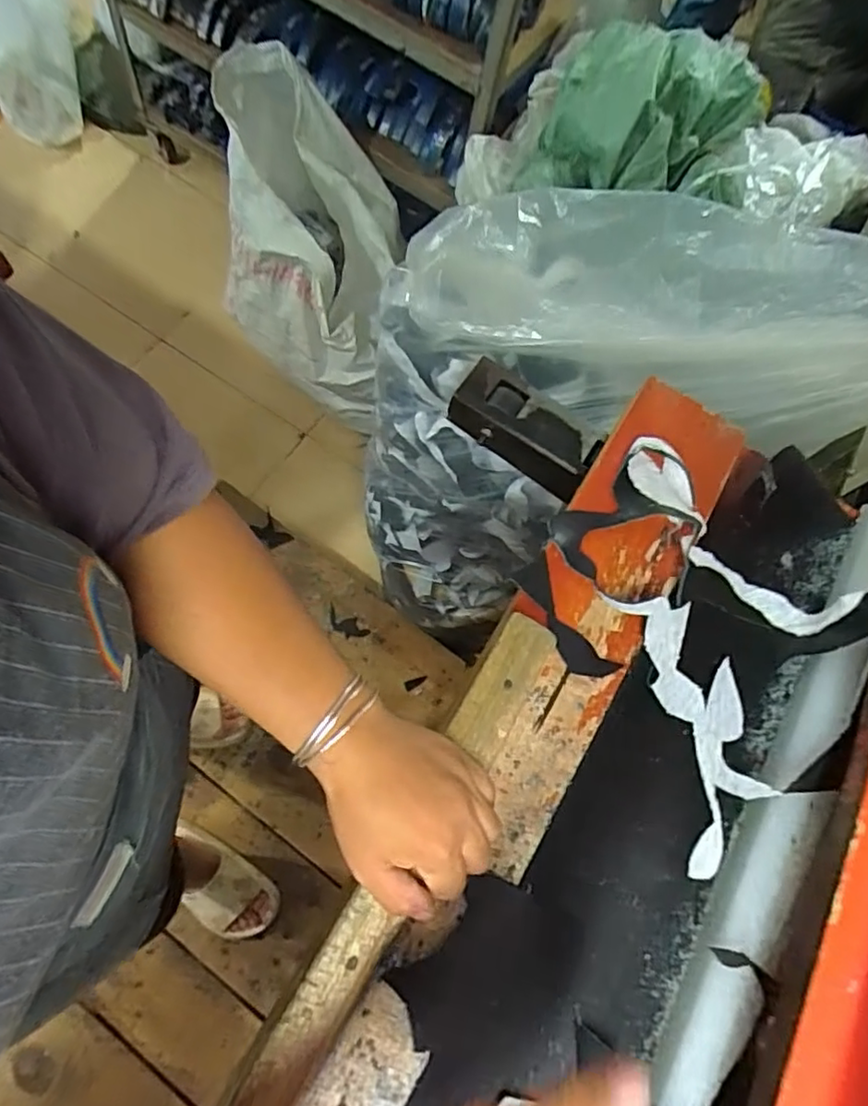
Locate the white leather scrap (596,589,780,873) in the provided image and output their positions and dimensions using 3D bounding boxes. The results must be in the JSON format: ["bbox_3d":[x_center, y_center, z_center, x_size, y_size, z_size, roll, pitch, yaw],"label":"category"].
[{"bbox_3d":[0.214,0.131,0.497,0.096,0.037,0.218,-13,81,-8],"label":"white leather scrap"}]

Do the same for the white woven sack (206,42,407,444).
[{"bbox_3d":[-0.278,-0.653,1.387,0.335,0.619,0.413,8,66,1],"label":"white woven sack"}]

